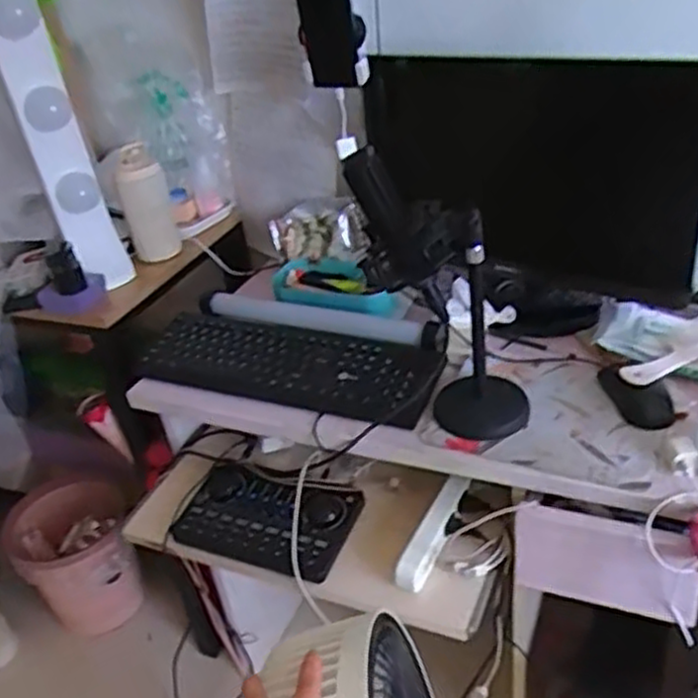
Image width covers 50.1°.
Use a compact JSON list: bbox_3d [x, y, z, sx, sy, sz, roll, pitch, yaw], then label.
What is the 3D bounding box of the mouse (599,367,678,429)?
[{"bbox_3d":[0.342,0.051,0.883,0.064,0.029,0.104,-9,35,-3],"label":"mouse"}]

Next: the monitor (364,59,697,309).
[{"bbox_3d":[0.253,-0.236,1.036,0.445,0.298,0.062,10,38,23],"label":"monitor"}]

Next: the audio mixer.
[{"bbox_3d":[-0.107,0.215,0.969,0.225,0.036,0.131,10,38,23],"label":"audio mixer"}]

